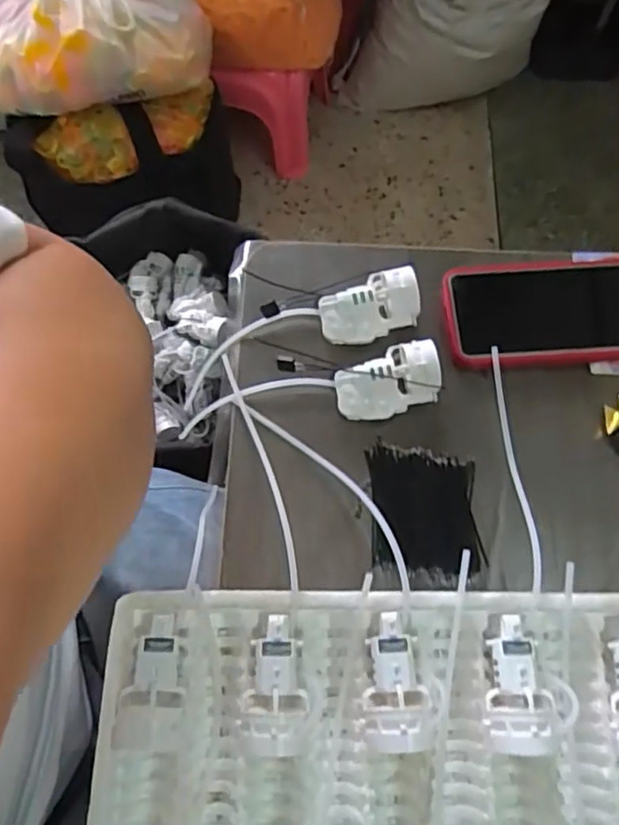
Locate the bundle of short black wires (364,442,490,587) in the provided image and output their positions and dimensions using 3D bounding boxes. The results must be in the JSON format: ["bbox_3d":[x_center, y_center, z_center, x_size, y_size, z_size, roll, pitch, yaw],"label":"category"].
[{"bbox_3d":[0.074,0.065,0.393,0.068,0.014,0.087,-1,69,-1],"label":"bundle of short black wires"}]

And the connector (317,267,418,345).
[{"bbox_3d":[0.042,-0.072,0.421,0.067,0.027,0.035,-18,71,-7],"label":"connector"}]

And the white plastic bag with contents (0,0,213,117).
[{"bbox_3d":[-0.368,-0.620,1.018,0.392,0.128,0.215,-8,70,-3],"label":"white plastic bag with contents"}]

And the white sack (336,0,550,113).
[{"bbox_3d":[0.306,-0.804,1.354,0.425,0.287,0.156,-17,70,-7],"label":"white sack"}]

